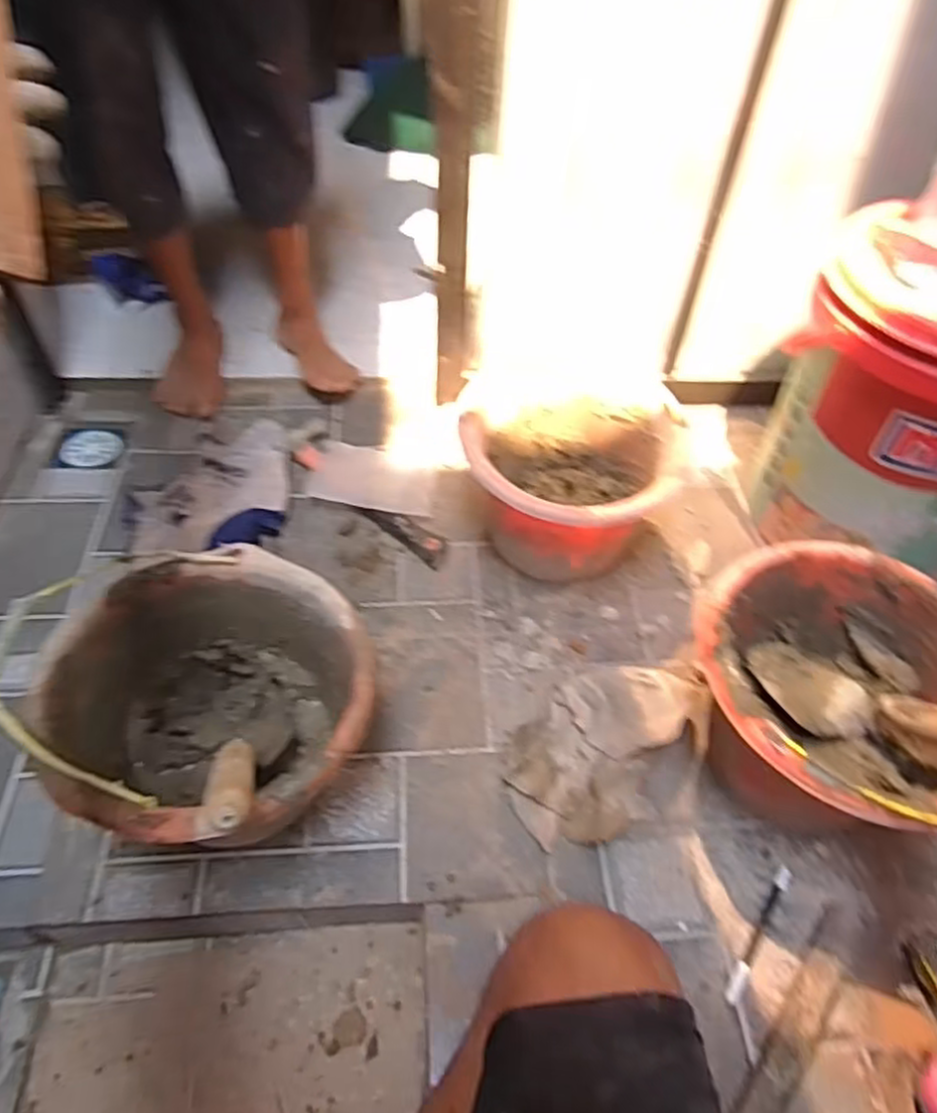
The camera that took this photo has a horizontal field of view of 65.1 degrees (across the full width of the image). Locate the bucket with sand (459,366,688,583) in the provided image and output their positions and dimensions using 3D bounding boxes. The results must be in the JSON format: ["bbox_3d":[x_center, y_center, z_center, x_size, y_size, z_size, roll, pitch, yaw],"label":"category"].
[{"bbox_3d":[0.129,-0.097,0.949,0.250,0.201,0.275,1,52,-2],"label":"bucket with sand"}]

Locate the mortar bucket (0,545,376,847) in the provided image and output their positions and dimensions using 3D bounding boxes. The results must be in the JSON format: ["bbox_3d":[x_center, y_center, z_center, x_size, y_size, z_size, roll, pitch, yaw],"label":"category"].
[{"bbox_3d":[-0.233,0.153,0.707,0.281,0.246,0.266,1,52,-2],"label":"mortar bucket"}]

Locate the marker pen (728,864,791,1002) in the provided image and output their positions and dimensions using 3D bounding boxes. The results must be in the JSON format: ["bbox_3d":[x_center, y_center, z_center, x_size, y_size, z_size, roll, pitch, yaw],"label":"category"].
[{"bbox_3d":[0.282,0.365,0.713,0.014,0.011,0.142,31,57,20],"label":"marker pen"}]

